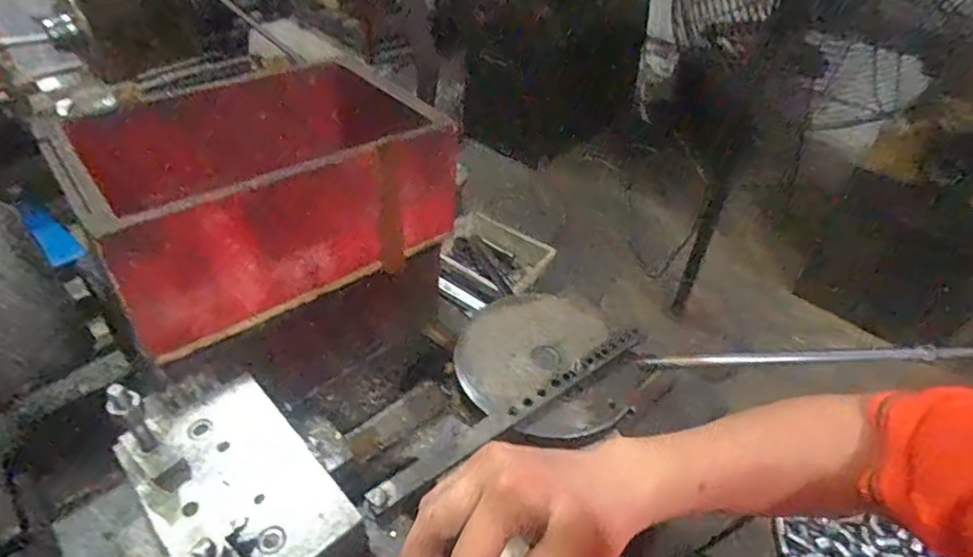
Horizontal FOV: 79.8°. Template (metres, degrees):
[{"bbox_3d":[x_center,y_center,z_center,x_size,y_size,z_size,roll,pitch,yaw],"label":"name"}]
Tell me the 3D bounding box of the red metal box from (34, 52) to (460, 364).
[{"bbox_3d":[-0.235,-0.105,0.643,0.354,0.163,0.218,-27,50,-30],"label":"red metal box"}]

